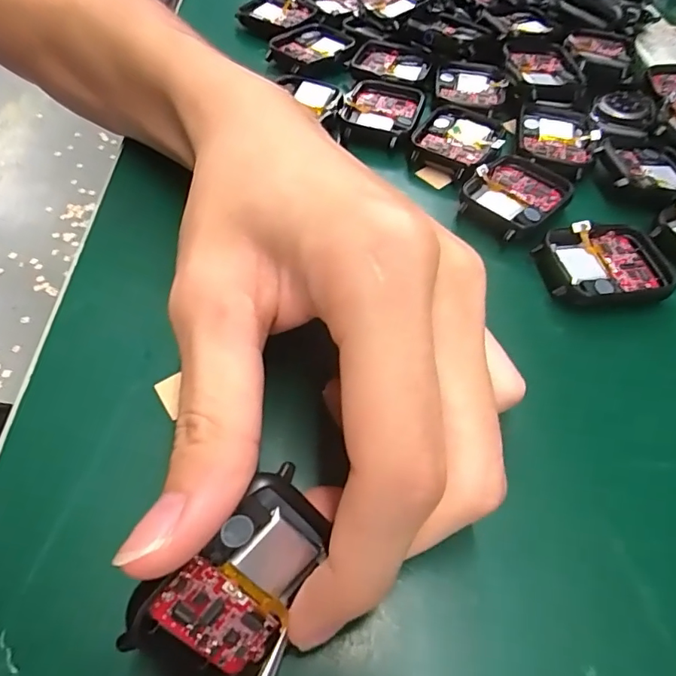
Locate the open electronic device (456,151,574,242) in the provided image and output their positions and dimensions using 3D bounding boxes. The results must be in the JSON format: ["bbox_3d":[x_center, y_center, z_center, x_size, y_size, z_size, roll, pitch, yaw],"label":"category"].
[{"bbox_3d":[0.076,-0.063,0.213,0.049,0.007,0.036,-35,64,-26],"label":"open electronic device"}]

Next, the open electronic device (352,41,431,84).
[{"bbox_3d":[0.030,-0.153,0.276,0.041,0.004,0.032,25,56,13],"label":"open electronic device"}]

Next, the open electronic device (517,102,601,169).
[{"bbox_3d":[0.106,-0.098,0.240,0.036,0.007,0.044,13,54,5],"label":"open electronic device"}]

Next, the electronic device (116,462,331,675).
[{"bbox_3d":[-0.020,0.056,0.111,0.046,0.036,0.005,-45,24,-14],"label":"electronic device"}]

